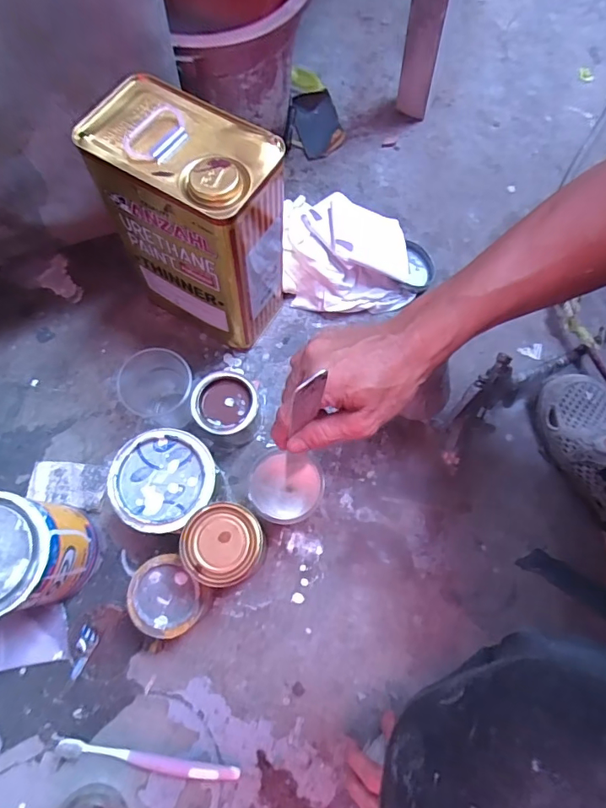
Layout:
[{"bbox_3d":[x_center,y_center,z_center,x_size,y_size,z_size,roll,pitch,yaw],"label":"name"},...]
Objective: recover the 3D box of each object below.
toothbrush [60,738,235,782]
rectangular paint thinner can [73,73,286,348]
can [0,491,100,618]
[{"bbox_3d":[-0.155,0.355,0.470,0.180,0.010,0.015,8,71,1],"label":"toothbrush"},{"bbox_3d":[-0.112,-0.186,0.531,0.162,0.255,0.113,30,73,8],"label":"rectangular paint thinner can"},{"bbox_3d":[-0.278,0.151,0.471,0.103,0.138,0.099,1,71,-2],"label":"can"}]

